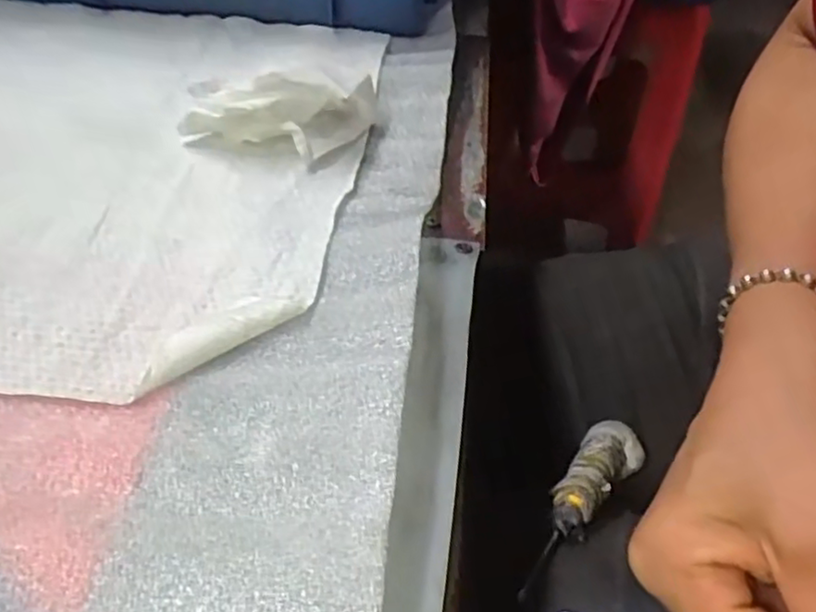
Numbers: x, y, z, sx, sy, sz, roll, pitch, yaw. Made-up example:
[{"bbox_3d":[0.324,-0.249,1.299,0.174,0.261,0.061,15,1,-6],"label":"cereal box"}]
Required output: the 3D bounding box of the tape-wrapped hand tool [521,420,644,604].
[{"bbox_3d":[0.079,0.087,0.307,0.026,0.017,0.112,27,36,25],"label":"tape-wrapped hand tool"}]

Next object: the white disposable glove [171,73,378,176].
[{"bbox_3d":[-0.060,-0.092,0.319,0.095,0.030,0.047,-8,49,-13],"label":"white disposable glove"}]

